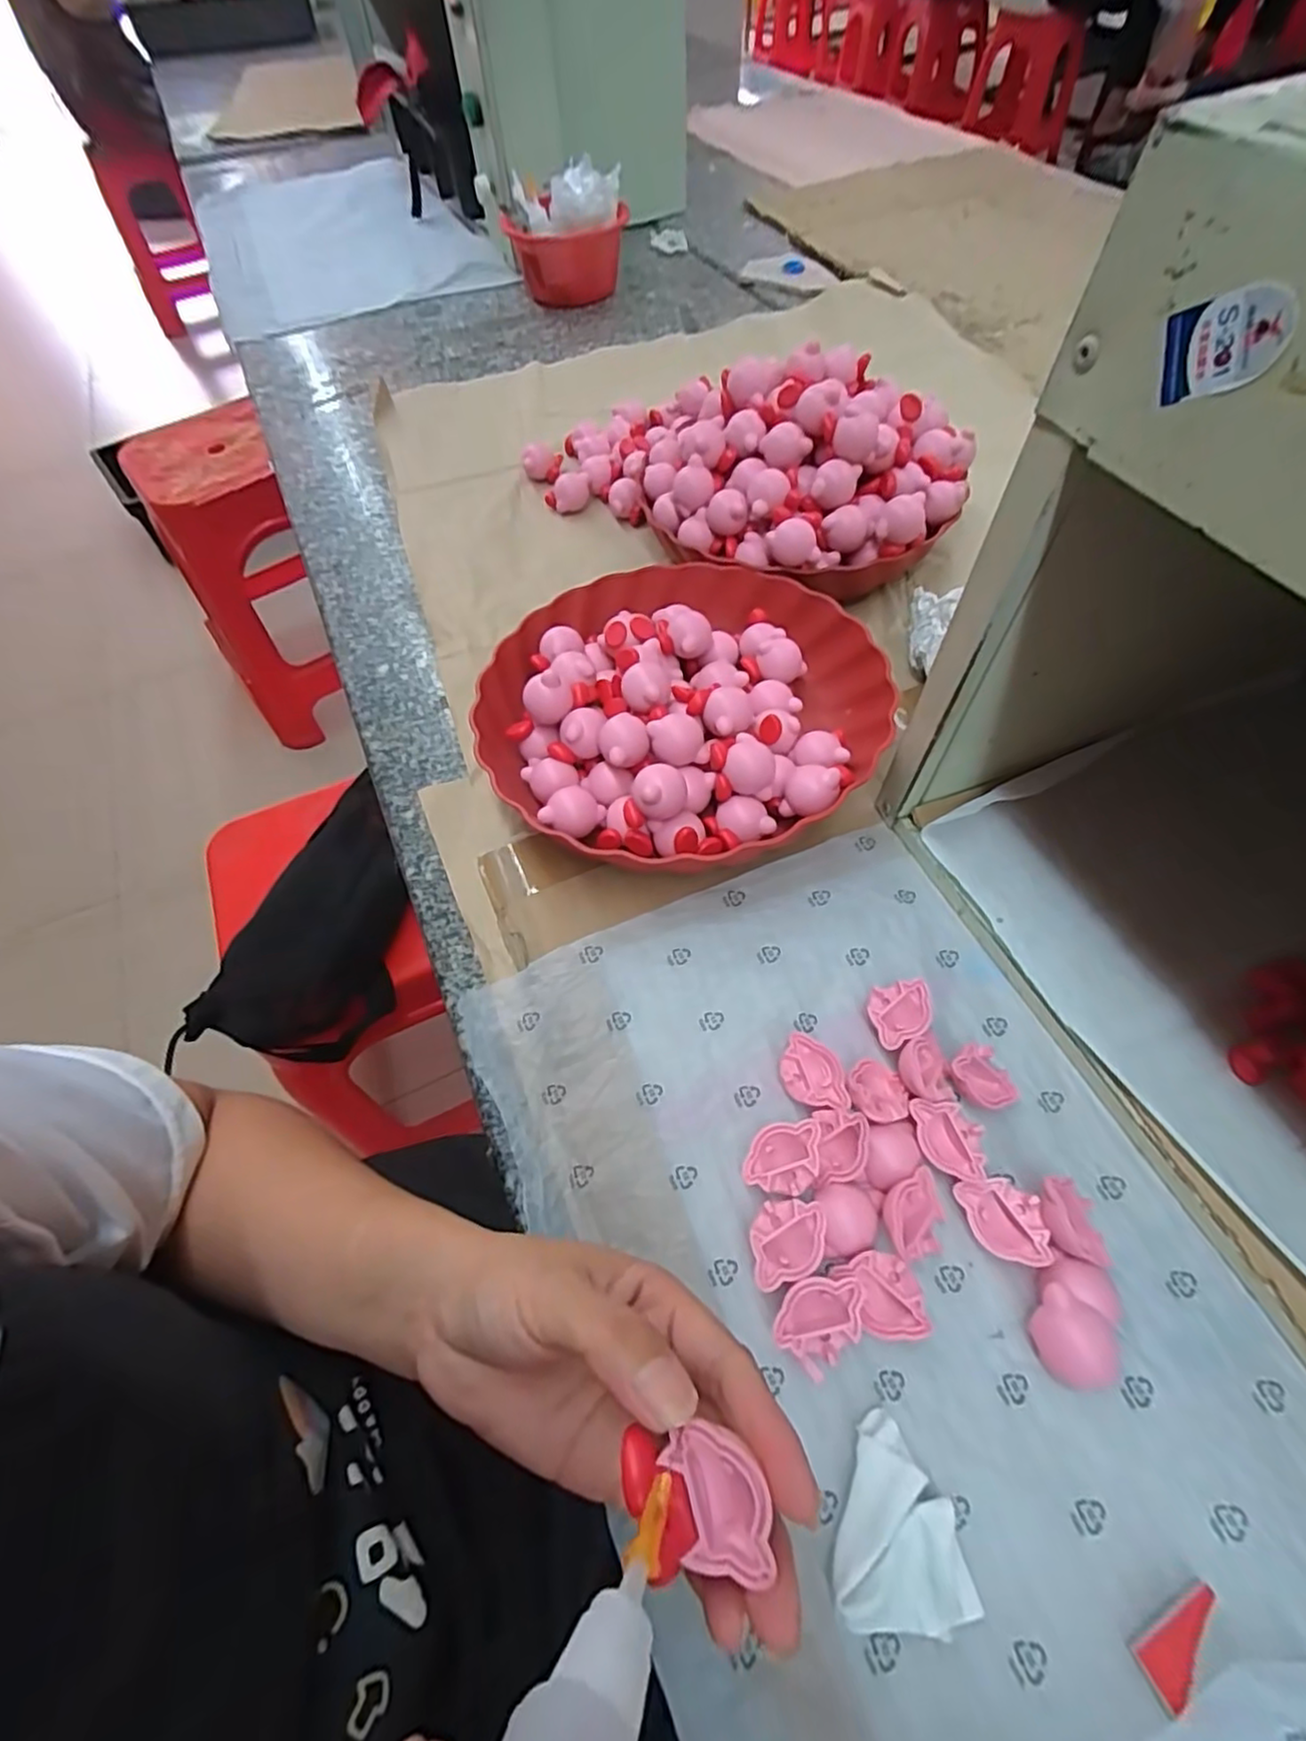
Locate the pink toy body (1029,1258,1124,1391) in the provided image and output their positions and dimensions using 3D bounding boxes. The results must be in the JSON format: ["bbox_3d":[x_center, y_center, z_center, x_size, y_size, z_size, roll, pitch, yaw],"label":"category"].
[{"bbox_3d":[0.162,0.172,0.252,0.030,0.018,0.041,12,61,10],"label":"pink toy body"}]

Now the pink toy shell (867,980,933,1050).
[{"bbox_3d":[0.119,0.070,0.317,0.030,0.011,0.029,-11,59,-4],"label":"pink toy shell"}]

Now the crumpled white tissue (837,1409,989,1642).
[{"bbox_3d":[0.084,0.222,0.226,0.046,0.015,0.053,1,59,3],"label":"crumpled white tissue"}]

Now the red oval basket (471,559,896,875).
[{"bbox_3d":[0.018,-0.100,0.406,0.239,0.051,0.239,11,60,10],"label":"red oval basket"}]

